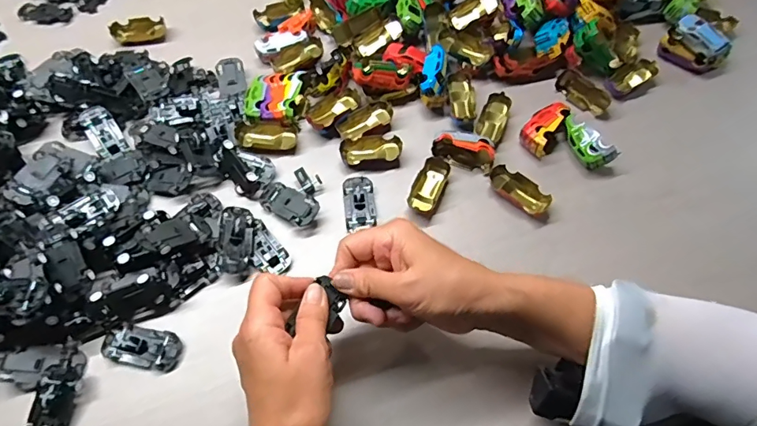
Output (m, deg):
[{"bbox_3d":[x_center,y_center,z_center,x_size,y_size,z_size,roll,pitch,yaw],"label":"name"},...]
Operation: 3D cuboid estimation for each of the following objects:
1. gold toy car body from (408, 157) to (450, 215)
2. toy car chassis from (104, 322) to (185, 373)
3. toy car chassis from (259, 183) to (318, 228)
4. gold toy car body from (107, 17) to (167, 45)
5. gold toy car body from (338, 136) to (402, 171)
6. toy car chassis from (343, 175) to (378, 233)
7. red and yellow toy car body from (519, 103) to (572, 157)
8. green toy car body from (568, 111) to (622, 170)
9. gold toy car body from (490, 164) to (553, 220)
[{"bbox_3d":[0.052,-0.028,0.474,0.029,0.013,0.063,22,64,10],"label":"gold toy car body"},{"bbox_3d":[-0.200,0.114,0.393,0.062,0.011,0.032,9,63,3],"label":"toy car chassis"},{"bbox_3d":[-0.089,-0.009,0.460,0.062,0.020,0.032,31,66,14],"label":"toy car chassis"},{"bbox_3d":[-0.297,-0.225,0.573,0.062,0.017,0.031,-15,64,-9],"label":"gold toy car body"},{"bbox_3d":[-0.008,-0.064,0.491,0.064,0.012,0.034,-6,63,-4],"label":"gold toy car body"},{"bbox_3d":[-0.019,-0.011,0.466,0.031,0.010,0.062,-6,63,-5],"label":"toy car chassis"},{"bbox_3d":[0.179,-0.091,0.500,0.036,0.030,0.063,36,67,16],"label":"red and yellow toy car body"},{"bbox_3d":[0.217,-0.077,0.488,0.028,0.035,0.066,-20,65,-11],"label":"green toy car body"},{"bbox_3d":[0.144,-0.021,0.470,0.067,0.014,0.030,35,67,16],"label":"gold toy car body"}]

